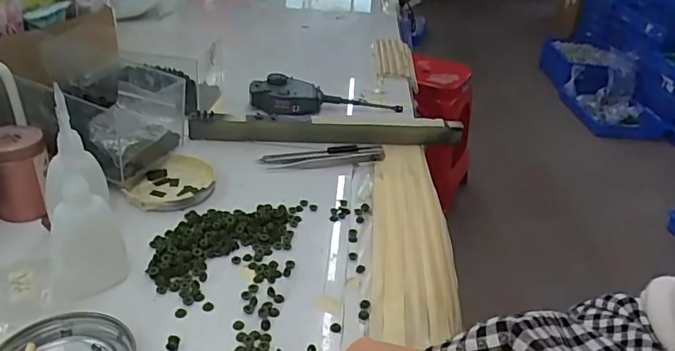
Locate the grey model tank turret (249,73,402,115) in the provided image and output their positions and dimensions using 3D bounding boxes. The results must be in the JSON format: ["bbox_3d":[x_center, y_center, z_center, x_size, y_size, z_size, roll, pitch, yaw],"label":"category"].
[{"bbox_3d":[-0.014,-0.101,0.632,0.185,0.031,0.058,-4,33,-17],"label":"grey model tank turret"}]

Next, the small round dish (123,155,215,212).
[{"bbox_3d":[-0.151,0.007,0.454,0.071,0.012,0.080,21,34,23],"label":"small round dish"}]

